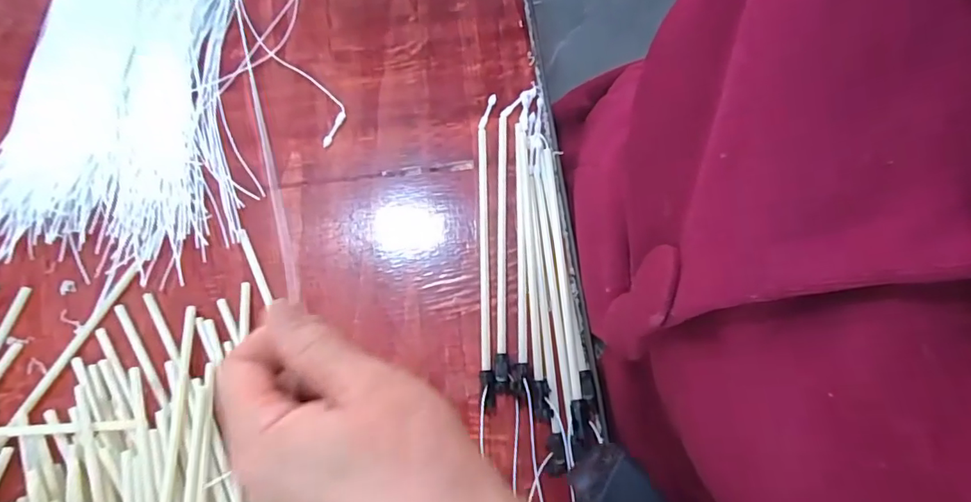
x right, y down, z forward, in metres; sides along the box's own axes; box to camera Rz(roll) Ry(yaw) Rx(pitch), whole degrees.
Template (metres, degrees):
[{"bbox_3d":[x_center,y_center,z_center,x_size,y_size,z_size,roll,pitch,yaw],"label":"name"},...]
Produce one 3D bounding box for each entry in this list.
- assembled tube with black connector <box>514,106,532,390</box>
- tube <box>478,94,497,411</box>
[{"bbox_3d":[0.026,-0.011,0.358,0.010,0.009,0.207,0,74,2],"label":"assembled tube with black connector"},{"bbox_3d":[0.000,-0.009,0.360,0.013,0.008,0.227,0,74,2],"label":"tube"}]

